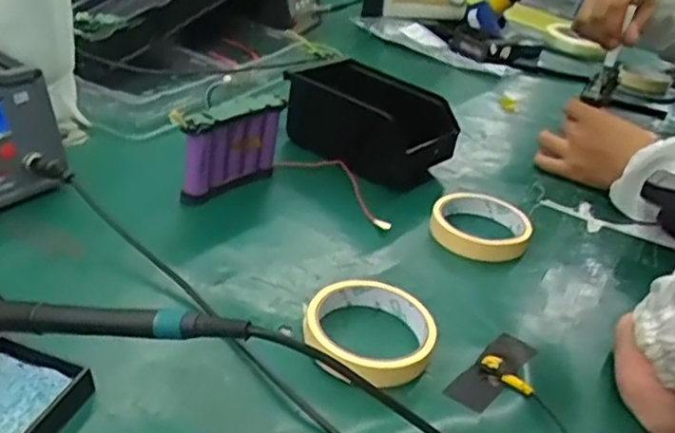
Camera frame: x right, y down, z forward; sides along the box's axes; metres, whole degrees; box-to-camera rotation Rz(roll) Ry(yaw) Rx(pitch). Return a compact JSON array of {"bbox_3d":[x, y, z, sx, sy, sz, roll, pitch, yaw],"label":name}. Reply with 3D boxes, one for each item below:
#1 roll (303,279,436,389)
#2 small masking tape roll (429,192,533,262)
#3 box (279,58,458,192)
[{"bbox_3d":[0.023,0.080,0.487,0.088,0.026,0.089,8,31,-5],"label":"roll"},{"bbox_3d":[0.131,0.010,0.643,0.088,0.026,0.091,8,31,-5],"label":"small masking tape roll"},{"bbox_3d":[0.037,-0.103,0.742,0.155,0.081,0.109,30,36,29],"label":"box"}]

